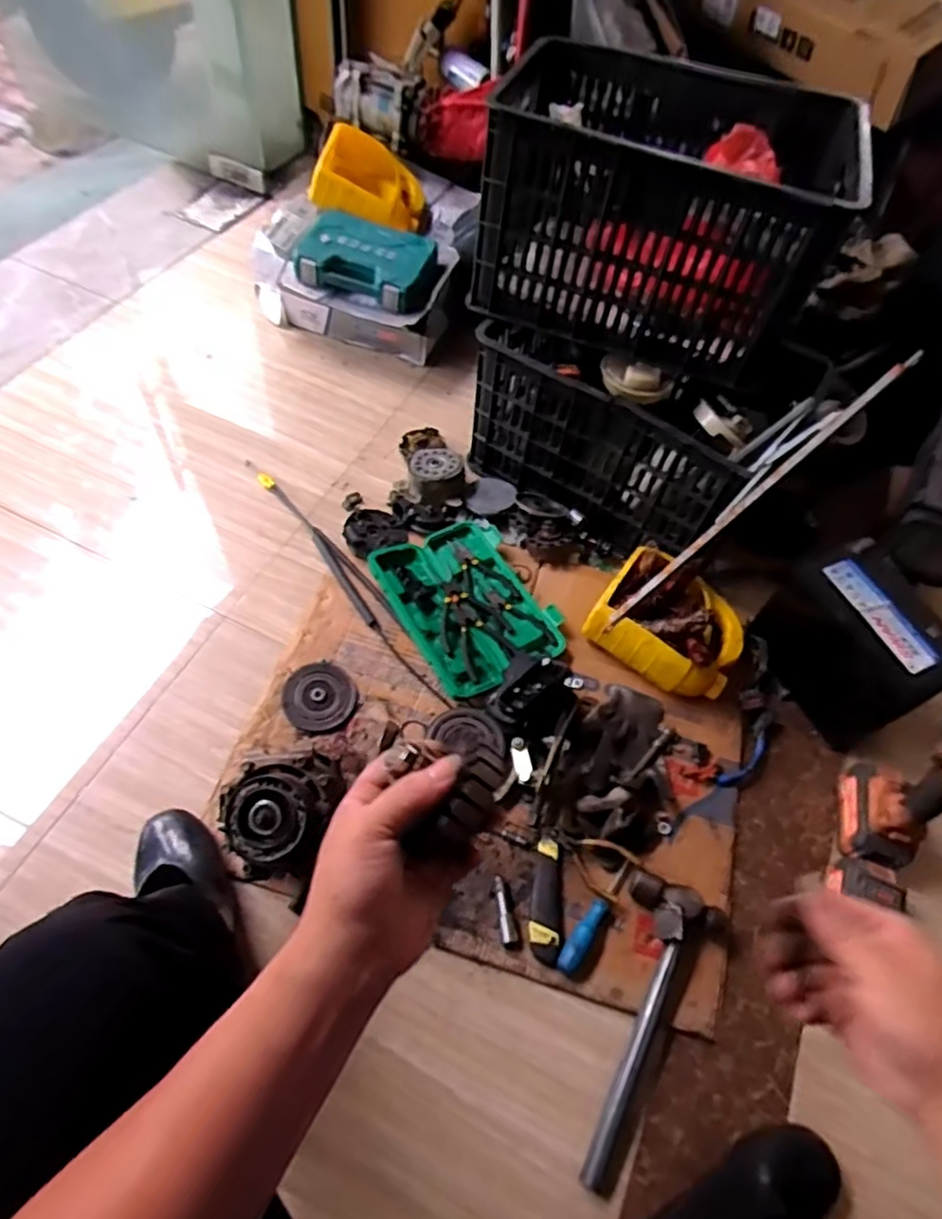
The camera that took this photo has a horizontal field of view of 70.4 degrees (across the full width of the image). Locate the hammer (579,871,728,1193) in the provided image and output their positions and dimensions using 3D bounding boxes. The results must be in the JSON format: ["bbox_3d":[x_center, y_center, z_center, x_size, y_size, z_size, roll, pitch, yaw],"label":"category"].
[{"bbox_3d":[0.203,0.484,0.779,0.113,0.049,0.328,23,59,8],"label":"hammer"}]

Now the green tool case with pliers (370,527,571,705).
[{"bbox_3d":[-0.005,-0.017,1.064,0.221,0.040,0.297,-25,64,-20],"label":"green tool case with pliers"}]

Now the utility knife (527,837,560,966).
[{"bbox_3d":[0.094,0.369,0.853,0.039,0.025,0.144,7,58,-2],"label":"utility knife"}]

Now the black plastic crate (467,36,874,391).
[{"bbox_3d":[0.283,-0.613,1.036,0.464,0.298,0.396,17,58,4],"label":"black plastic crate"}]

